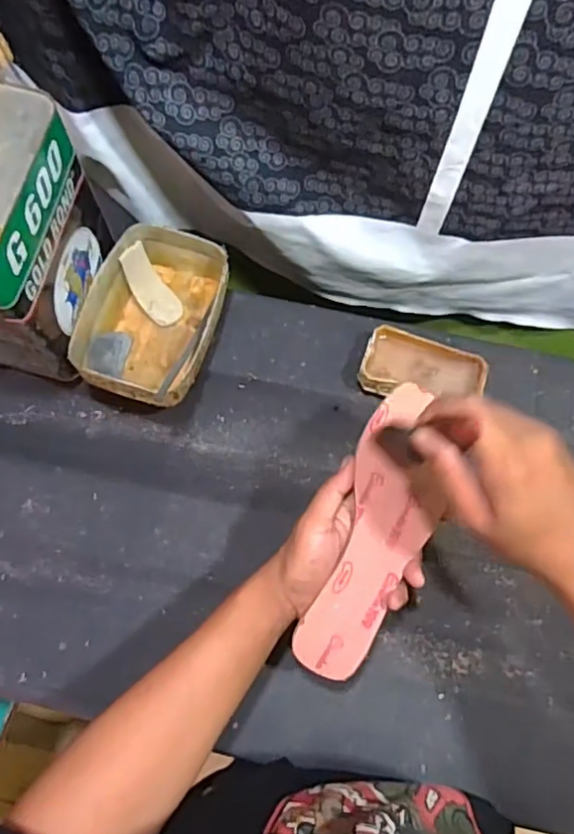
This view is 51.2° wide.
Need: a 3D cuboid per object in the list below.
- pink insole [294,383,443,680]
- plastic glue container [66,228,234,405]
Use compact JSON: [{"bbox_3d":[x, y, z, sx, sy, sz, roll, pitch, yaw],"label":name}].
[{"bbox_3d":[0.077,0.093,0.491,0.077,0.013,0.240,17,83,4],"label":"pink insole"},{"bbox_3d":[-0.135,-0.104,0.632,0.126,0.083,0.192,15,74,3],"label":"plastic glue container"}]

